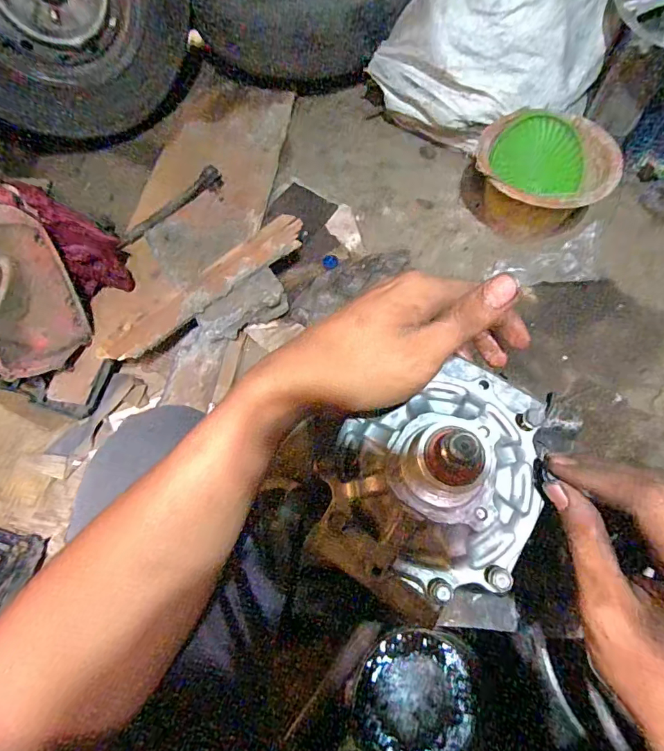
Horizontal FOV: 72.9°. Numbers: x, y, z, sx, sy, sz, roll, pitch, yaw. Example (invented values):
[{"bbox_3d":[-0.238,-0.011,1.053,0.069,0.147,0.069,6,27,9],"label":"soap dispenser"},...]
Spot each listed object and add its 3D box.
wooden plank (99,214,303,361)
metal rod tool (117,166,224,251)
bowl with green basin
[{"bbox_3d":[-0.228,-0.164,0.820,0.421,0.032,0.087,-37,72,-14],"label":"wooden plank"},{"bbox_3d":[-0.331,-0.348,0.931,0.052,0.029,0.270,40,73,15],"label":"metal rod tool"},{"bbox_3d":[0.405,-0.381,0.911,0.250,0.167,0.220,31,71,12],"label":"bowl with green basin"}]

